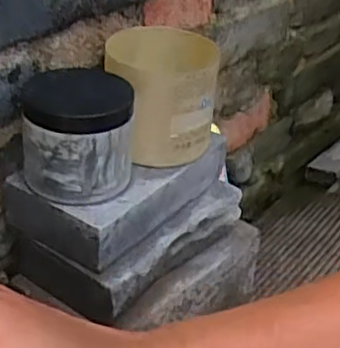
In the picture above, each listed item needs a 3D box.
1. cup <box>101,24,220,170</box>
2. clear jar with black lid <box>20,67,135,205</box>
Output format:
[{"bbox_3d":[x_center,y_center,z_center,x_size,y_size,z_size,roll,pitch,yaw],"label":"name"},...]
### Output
[{"bbox_3d":[-0.005,-0.074,0.600,0.093,0.099,0.092,-2,33,1],"label":"cup"},{"bbox_3d":[-0.075,-0.035,0.544,0.090,0.084,0.088,-2,33,1],"label":"clear jar with black lid"}]

